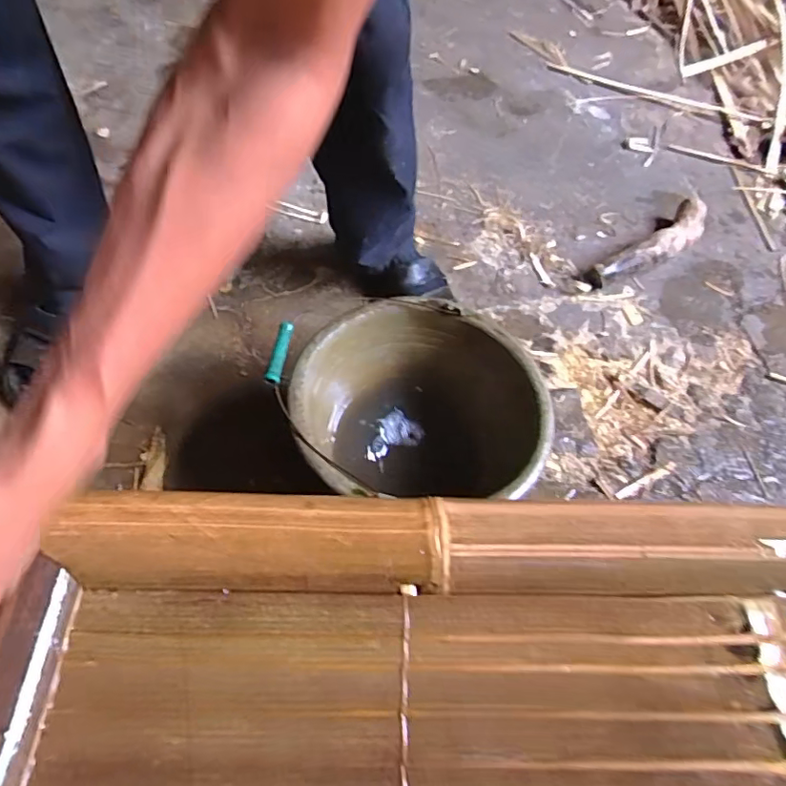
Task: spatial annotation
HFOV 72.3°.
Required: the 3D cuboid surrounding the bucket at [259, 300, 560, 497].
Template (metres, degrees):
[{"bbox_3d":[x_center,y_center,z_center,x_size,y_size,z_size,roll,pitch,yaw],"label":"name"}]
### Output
[{"bbox_3d":[0.023,0.045,0.698,0.272,0.249,0.273,3,60,-5],"label":"bucket"}]

